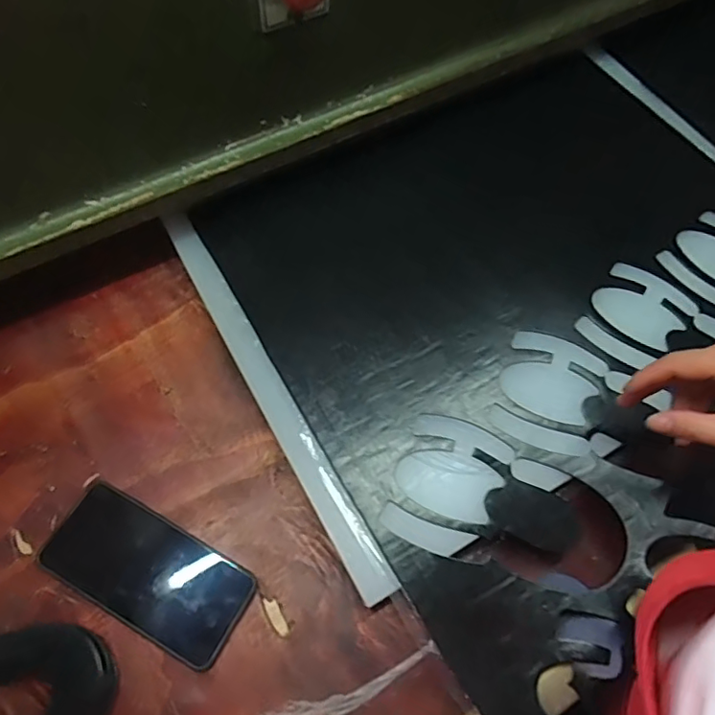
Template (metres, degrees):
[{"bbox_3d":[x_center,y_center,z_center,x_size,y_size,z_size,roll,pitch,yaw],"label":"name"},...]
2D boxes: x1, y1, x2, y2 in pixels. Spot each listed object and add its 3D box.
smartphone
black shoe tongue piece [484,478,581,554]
[{"bbox_3d":[-0.164,0.168,0.422,0.156,0.015,0.075,28,66,11],"label":"smartphone"},{"bbox_3d":[0.142,0.127,0.434,0.076,0.007,0.047,15,66,4],"label":"black shoe tongue piece"}]

